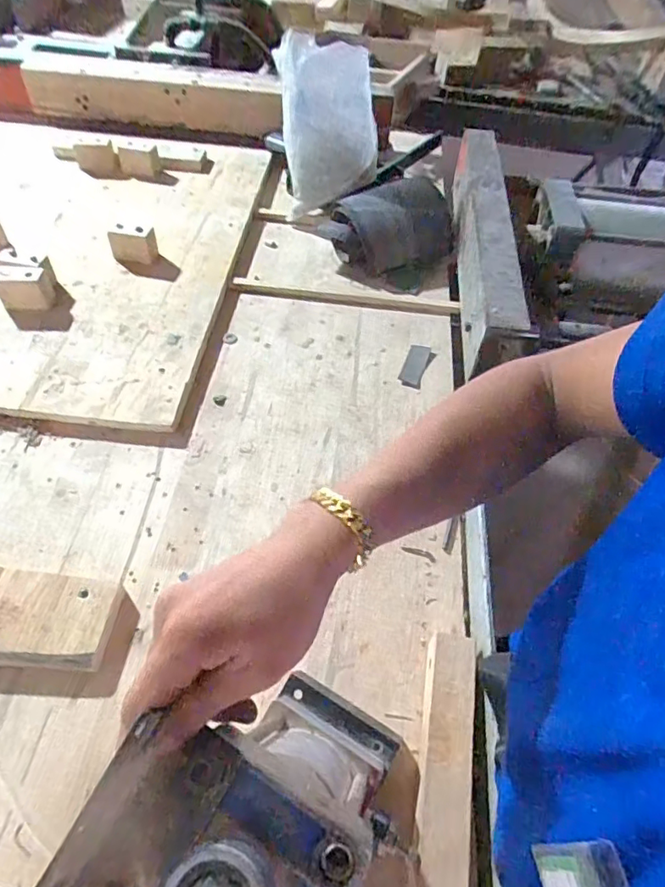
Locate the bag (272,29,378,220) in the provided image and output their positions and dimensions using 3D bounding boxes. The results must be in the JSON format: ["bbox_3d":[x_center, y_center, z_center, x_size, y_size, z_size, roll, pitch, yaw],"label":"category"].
[{"bbox_3d":[-0.006,-0.507,0.867,0.150,0.223,0.124,-8,54,-12],"label":"bag"}]

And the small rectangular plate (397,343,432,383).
[{"bbox_3d":[0.110,-0.107,0.713,0.027,0.004,0.073,19,53,9],"label":"small rectangular plate"}]

